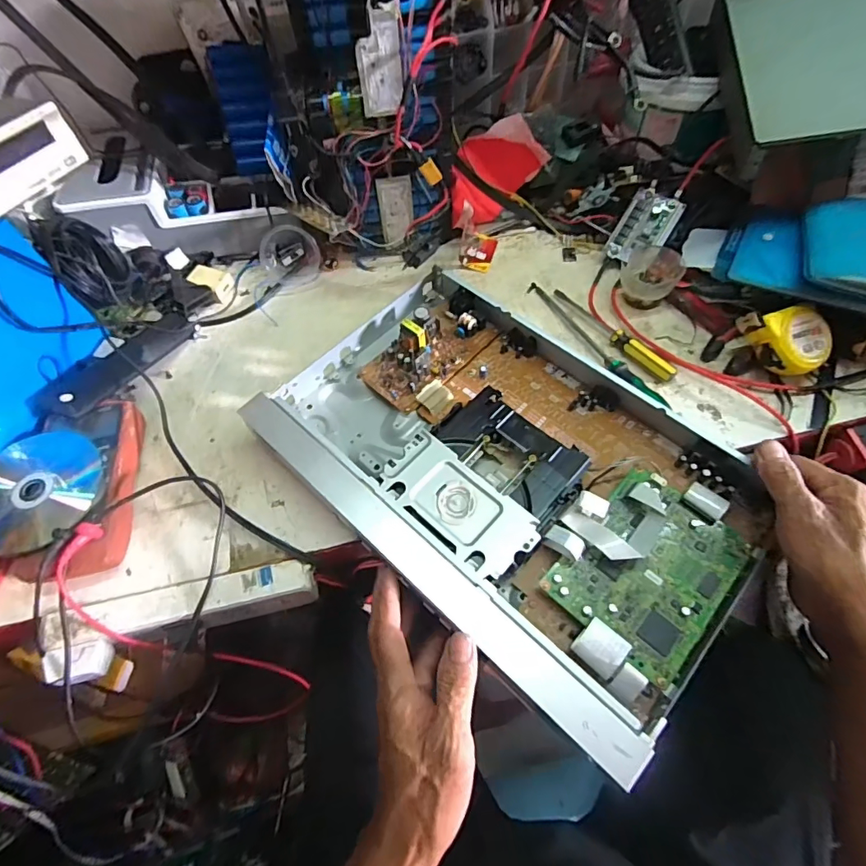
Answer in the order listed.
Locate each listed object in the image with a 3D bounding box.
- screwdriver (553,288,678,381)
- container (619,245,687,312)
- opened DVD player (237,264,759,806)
[{"bbox_3d":[0.201,-0.115,0.555,0.023,0.018,0.169,-33,62,-16],"label":"screwdriver"},{"bbox_3d":[0.253,-0.183,0.576,0.062,0.038,0.070,7,59,7],"label":"container"},{"bbox_3d":[0.060,0.028,0.446,0.415,0.049,0.272,38,67,23],"label":"opened DVD player"}]

